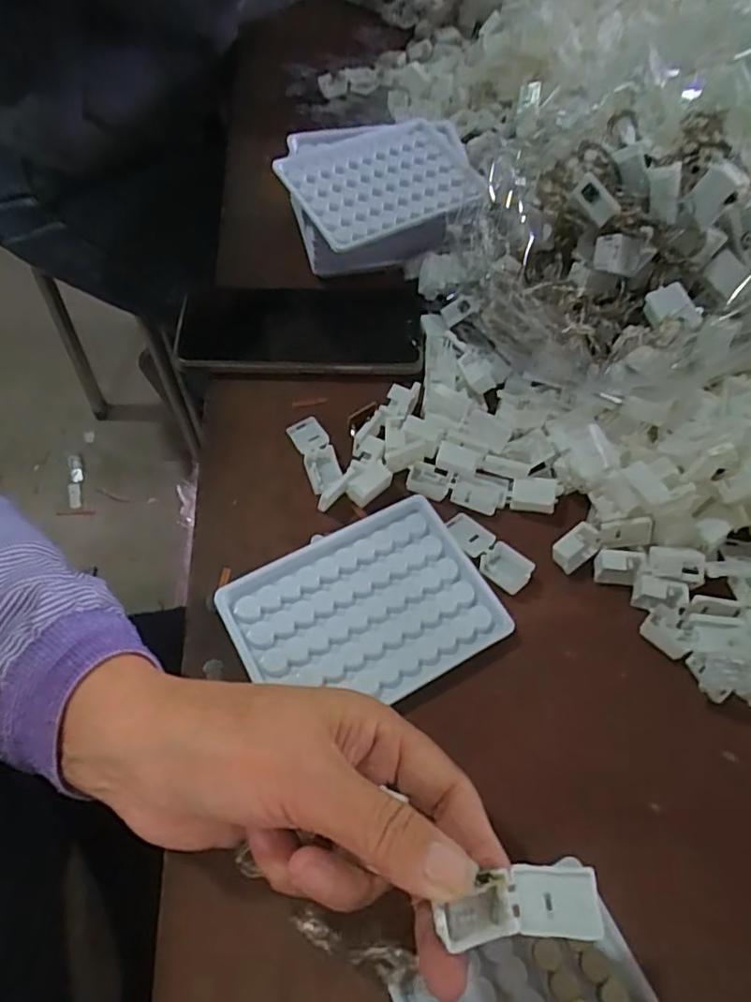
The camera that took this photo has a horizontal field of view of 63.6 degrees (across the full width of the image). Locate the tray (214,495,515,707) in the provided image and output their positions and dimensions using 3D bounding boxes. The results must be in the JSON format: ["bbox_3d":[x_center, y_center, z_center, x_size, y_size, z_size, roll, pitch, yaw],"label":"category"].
[{"bbox_3d":[-0.005,0.059,0.322,0.131,0.009,0.095,-26,64,-17],"label":"tray"}]

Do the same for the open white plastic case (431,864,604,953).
[{"bbox_3d":[0.047,0.133,0.198,0.050,0.015,0.021,-14,59,5],"label":"open white plastic case"}]

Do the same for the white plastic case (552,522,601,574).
[{"bbox_3d":[0.115,0.026,0.345,0.027,0.014,0.017,-32,66,-20],"label":"white plastic case"}]

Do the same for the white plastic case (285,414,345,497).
[{"bbox_3d":[-0.036,-0.030,0.374,0.021,0.013,0.055,-20,62,-14],"label":"white plastic case"}]

